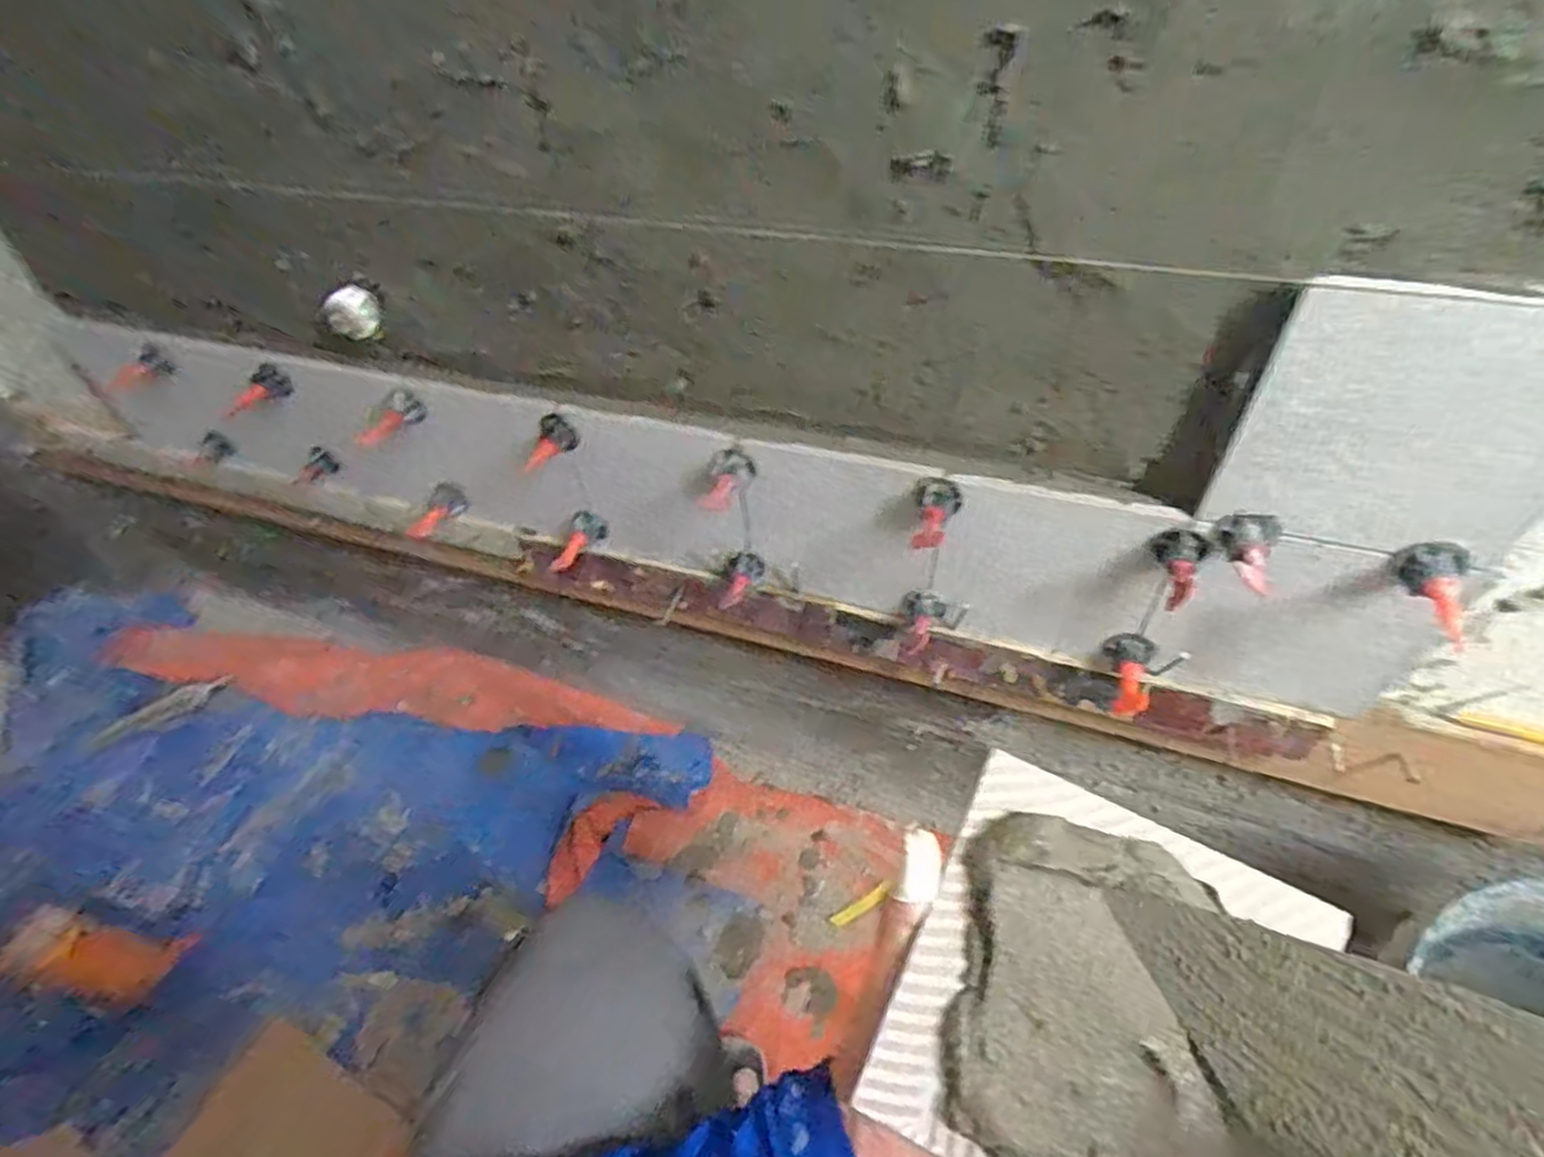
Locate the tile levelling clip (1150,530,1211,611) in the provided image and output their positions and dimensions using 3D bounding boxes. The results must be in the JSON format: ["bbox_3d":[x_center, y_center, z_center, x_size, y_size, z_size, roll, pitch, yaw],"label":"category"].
[{"bbox_3d":[0.242,-0.005,0.452,0.032,0.029,0.050,27,55,26],"label":"tile levelling clip"}]

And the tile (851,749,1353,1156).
[{"bbox_3d":[0.128,0.164,0.281,0.143,0.018,0.146,25,77,9],"label":"tile"}]

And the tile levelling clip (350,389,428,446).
[{"bbox_3d":[-0.320,-0.131,0.629,0.062,0.033,0.026,-38,49,9],"label":"tile levelling clip"}]

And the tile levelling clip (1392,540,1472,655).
[{"bbox_3d":[0.360,0.006,0.400,0.025,0.029,0.053,6,48,11],"label":"tile levelling clip"}]

